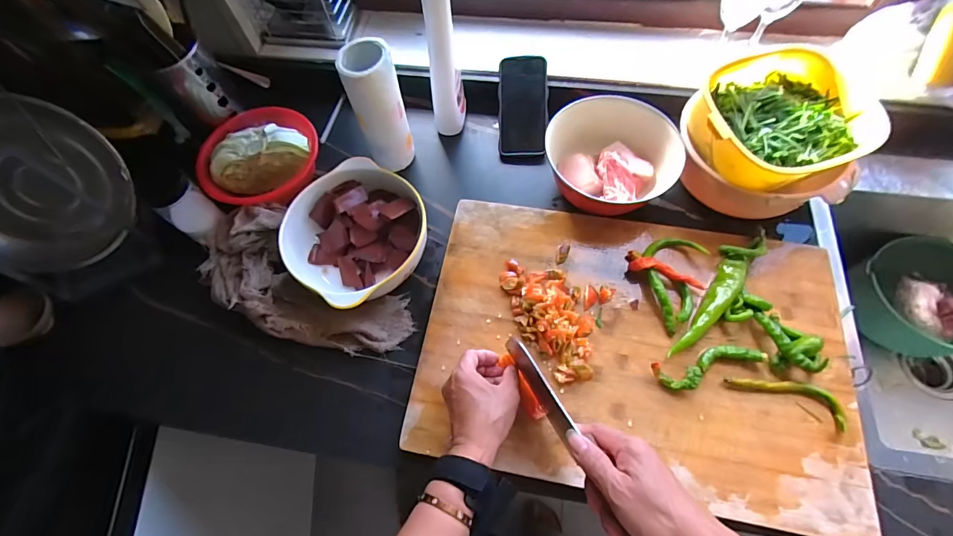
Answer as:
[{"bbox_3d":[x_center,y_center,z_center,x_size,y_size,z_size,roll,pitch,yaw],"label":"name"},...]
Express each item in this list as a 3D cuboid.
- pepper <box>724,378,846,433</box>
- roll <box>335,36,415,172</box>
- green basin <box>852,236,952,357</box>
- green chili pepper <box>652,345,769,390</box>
[{"bbox_3d":[0.348,0.139,0.464,0.124,0.010,0.037,23,71,11],"label":"pepper"},{"bbox_3d":[-0.131,-0.217,0.572,0.065,0.170,0.073,-11,65,-3],"label":"roll"},{"bbox_3d":[0.727,0.049,0.674,0.183,0.112,0.182,-1,68,2],"label":"green basin"},{"bbox_3d":[0.266,0.112,0.475,0.127,0.018,0.035,-15,68,-3],"label":"green chili pepper"}]

